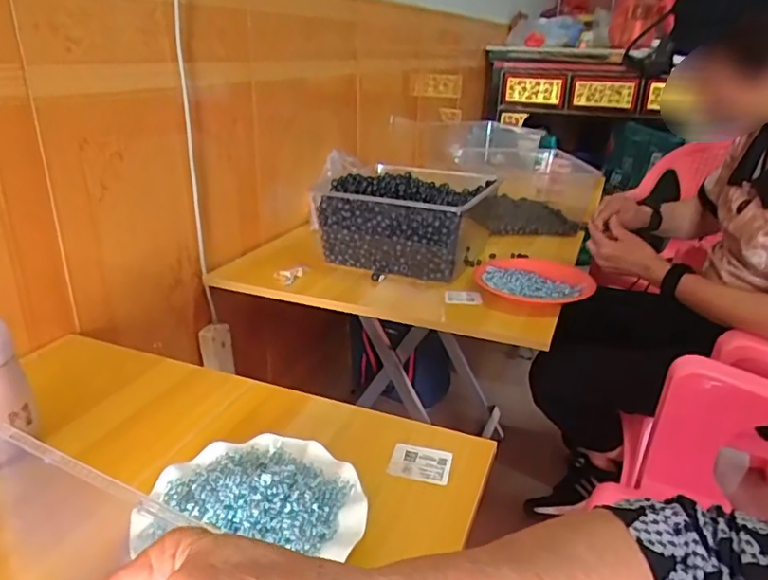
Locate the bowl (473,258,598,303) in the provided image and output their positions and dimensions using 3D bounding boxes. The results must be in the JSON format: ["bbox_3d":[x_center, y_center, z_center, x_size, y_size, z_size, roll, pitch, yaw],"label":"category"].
[{"bbox_3d":[0.257,-0.009,0.989,0.196,0.028,0.187,4,23,6],"label":"bowl"}]

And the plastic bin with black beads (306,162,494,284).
[{"bbox_3d":[0.055,-0.147,1.145,0.280,0.135,0.327,10,25,19],"label":"plastic bin with black beads"}]

